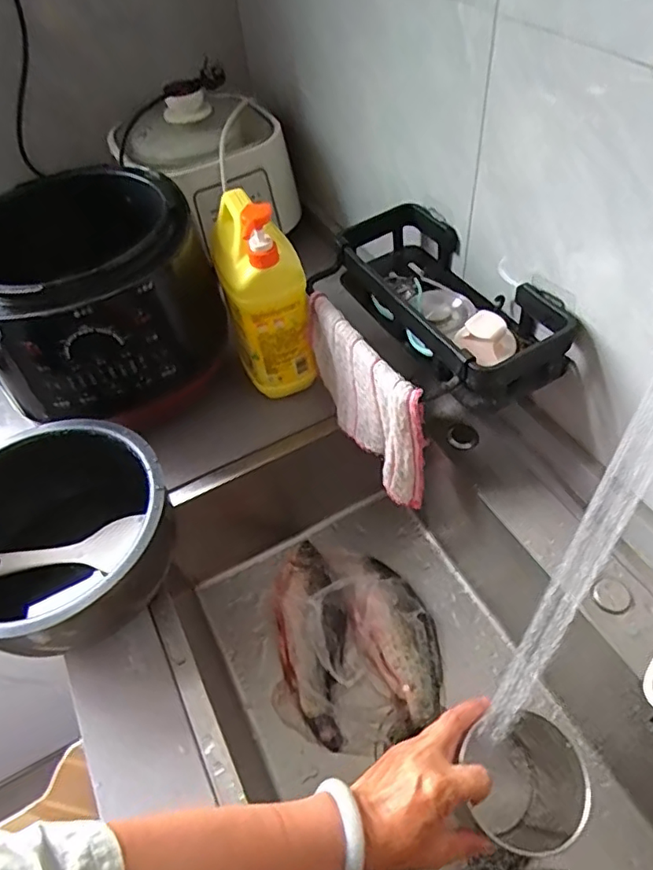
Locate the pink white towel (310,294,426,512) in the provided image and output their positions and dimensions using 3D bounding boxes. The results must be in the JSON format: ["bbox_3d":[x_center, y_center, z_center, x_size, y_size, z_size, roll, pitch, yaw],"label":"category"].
[{"bbox_3d":[0.040,-0.040,0.659,0.036,0.163,0.210,-29,54,-16],"label":"pink white towel"}]

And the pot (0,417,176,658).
[{"bbox_3d":[-0.265,0.119,0.589,0.226,0.146,0.226,-3,51,4],"label":"pot"}]

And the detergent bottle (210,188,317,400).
[{"bbox_3d":[-0.081,-0.178,0.706,0.086,0.249,0.132,-18,51,-8],"label":"detergent bottle"}]

